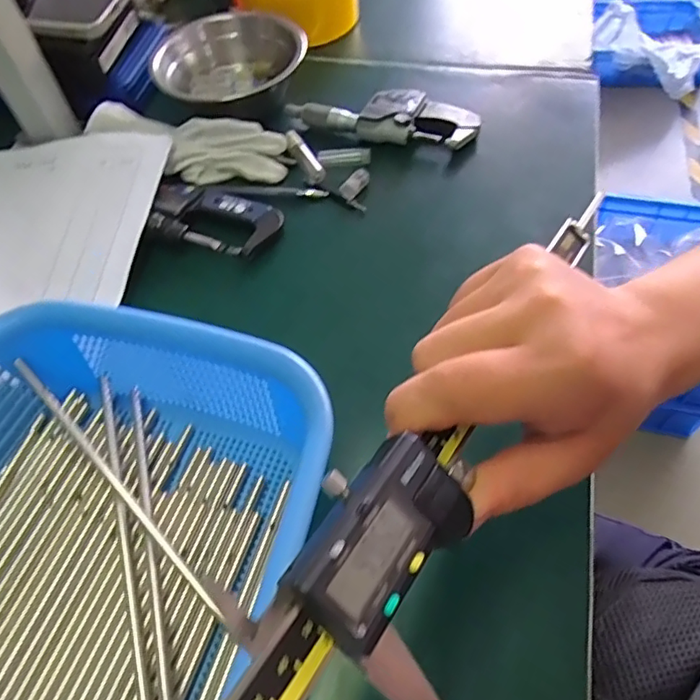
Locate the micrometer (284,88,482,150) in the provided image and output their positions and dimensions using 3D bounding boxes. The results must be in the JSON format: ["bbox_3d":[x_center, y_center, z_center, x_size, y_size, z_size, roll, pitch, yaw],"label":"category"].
[{"bbox_3d":[0.026,-0.194,0.469,0.155,0.022,0.051,5,57,8],"label":"micrometer"}]

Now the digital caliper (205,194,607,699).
[{"bbox_3d":[0.047,0.041,0.194,0.283,0.017,0.073,-40,96,-35],"label":"digital caliper"}]

